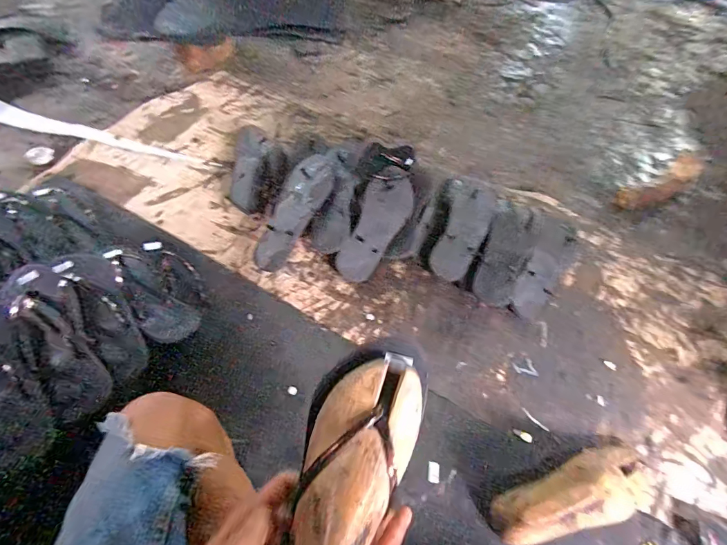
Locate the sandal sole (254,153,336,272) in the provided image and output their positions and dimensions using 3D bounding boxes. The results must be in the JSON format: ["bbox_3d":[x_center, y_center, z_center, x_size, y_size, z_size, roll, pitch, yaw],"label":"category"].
[{"bbox_3d":[-0.126,-0.116,0.723,0.092,0.036,0.251,21,74,8],"label":"sandal sole"}]

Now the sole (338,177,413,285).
[{"bbox_3d":[0.026,-0.084,0.736,0.093,0.007,0.215,24,85,-9],"label":"sole"}]

